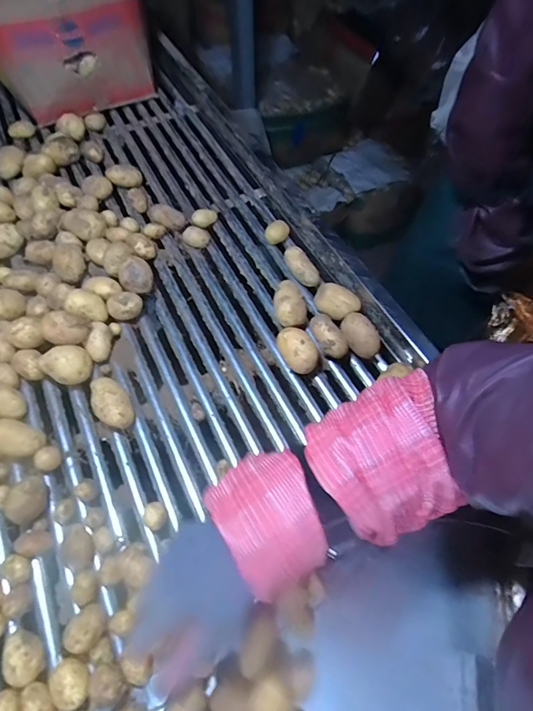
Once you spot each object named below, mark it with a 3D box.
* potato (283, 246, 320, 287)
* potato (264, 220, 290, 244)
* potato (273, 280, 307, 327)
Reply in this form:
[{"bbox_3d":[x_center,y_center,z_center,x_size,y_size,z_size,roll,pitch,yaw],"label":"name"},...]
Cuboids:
[{"bbox_3d":[0.052,-0.144,0.644,0.034,0.033,0.084,-28,60,-14],"label":"potato"},{"bbox_3d":[0.018,-0.211,0.692,0.040,0.027,0.035,0,57,3],"label":"potato"},{"bbox_3d":[0.035,-0.071,0.601,0.048,0.050,0.074,-1,57,2],"label":"potato"}]

